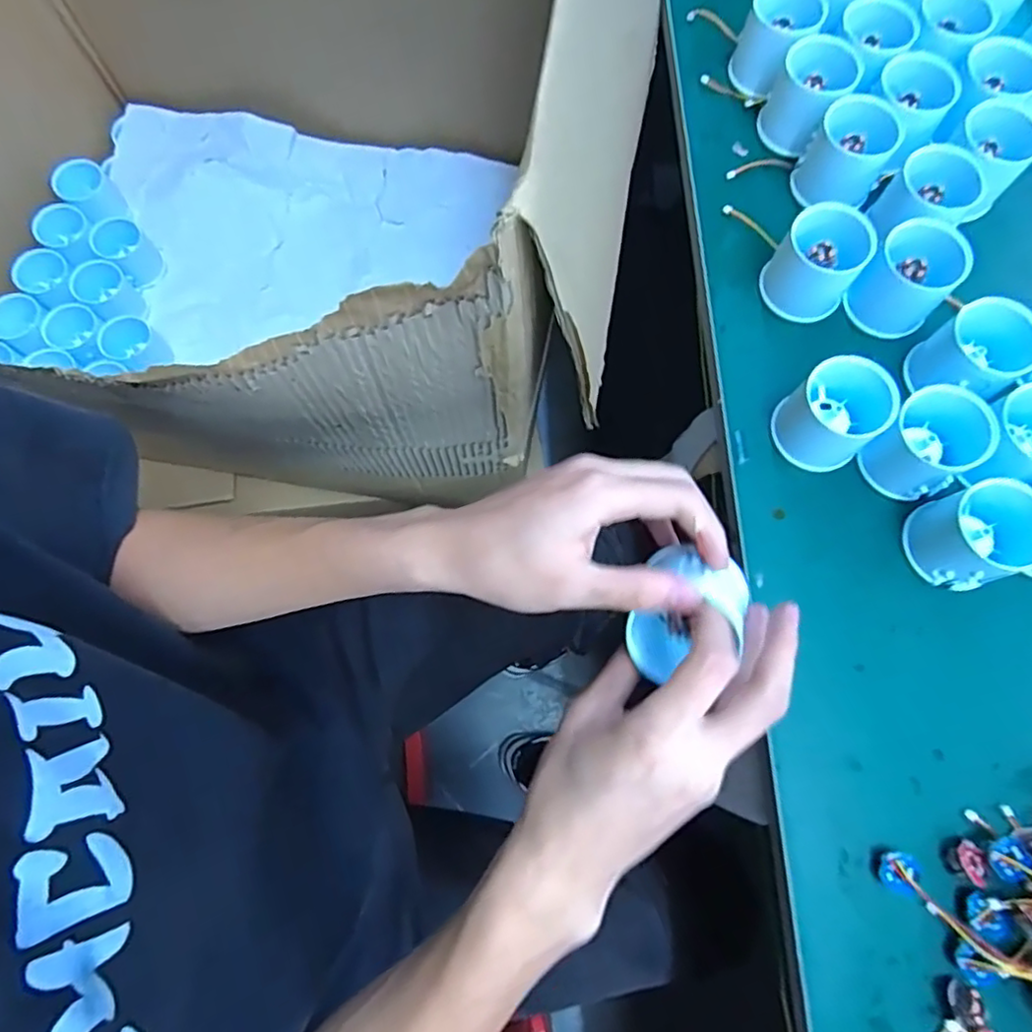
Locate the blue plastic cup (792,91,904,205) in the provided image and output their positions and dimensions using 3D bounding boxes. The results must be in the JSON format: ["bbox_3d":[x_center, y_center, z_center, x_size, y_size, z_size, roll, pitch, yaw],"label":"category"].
[{"bbox_3d":[0.227,-0.247,0.435,0.051,0.053,0.051,0,76,0],"label":"blue plastic cup"}]

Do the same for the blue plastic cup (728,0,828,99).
[{"bbox_3d":[0.191,-0.349,0.465,0.050,0.052,0.056,24,77,6],"label":"blue plastic cup"}]

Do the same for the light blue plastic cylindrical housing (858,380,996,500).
[{"bbox_3d":[0.248,-0.044,0.378,0.058,0.056,0.052,-37,78,-9],"label":"light blue plastic cylindrical housing"}]

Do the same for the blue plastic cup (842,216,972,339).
[{"bbox_3d":[0.256,-0.154,0.412,0.050,0.056,0.053,0,76,0],"label":"blue plastic cup"}]

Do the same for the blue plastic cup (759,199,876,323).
[{"bbox_3d":[0.197,-0.164,0.413,0.053,0.058,0.048,38,79,9],"label":"blue plastic cup"}]

